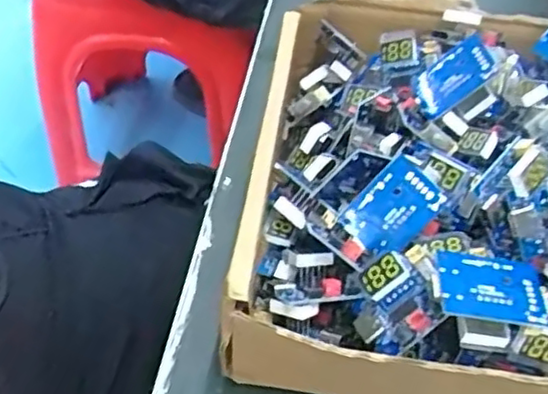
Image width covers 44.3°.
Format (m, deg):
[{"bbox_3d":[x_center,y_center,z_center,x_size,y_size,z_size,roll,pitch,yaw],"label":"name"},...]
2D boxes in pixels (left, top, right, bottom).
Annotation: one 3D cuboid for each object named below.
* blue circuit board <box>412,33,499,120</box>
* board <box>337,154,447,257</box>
[{"bbox_3d":[0.061,-0.041,0.232,0.004,0.028,0.018,15,49,-46],"label":"blue circuit board"},{"bbox_3d":[0.036,0.004,0.204,0.021,0.004,0.028,44,95,-4],"label":"board"}]

